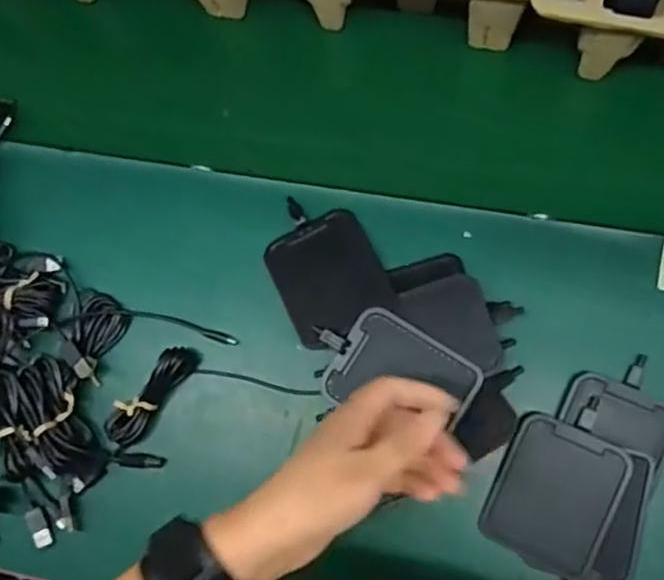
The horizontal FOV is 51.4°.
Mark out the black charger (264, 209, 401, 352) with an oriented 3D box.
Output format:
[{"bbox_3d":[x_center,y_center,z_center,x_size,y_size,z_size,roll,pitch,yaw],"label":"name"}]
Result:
[{"bbox_3d":[-0.002,-0.011,0.537,0.082,0.010,0.100,-25,59,-6],"label":"black charger"}]

